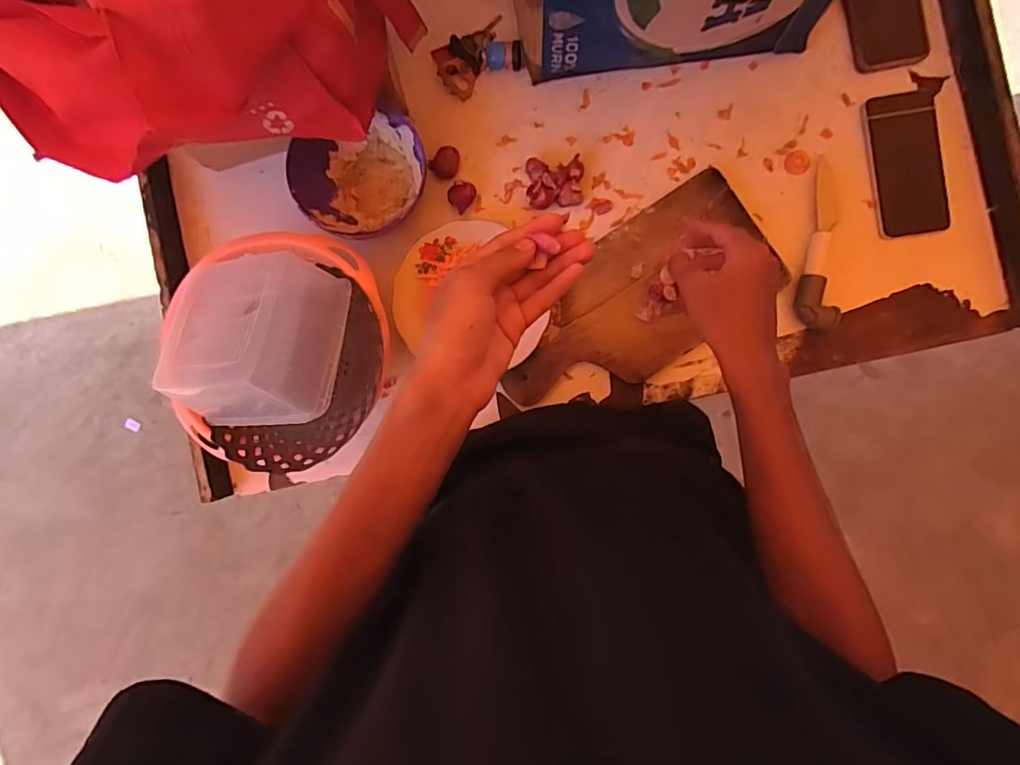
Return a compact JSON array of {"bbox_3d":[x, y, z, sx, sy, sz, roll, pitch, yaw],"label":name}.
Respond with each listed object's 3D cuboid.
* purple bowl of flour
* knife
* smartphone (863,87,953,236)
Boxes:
[{"bbox_3d":[-0.168,-0.232,0.615,0.148,0.071,0.134,-23,88,3],"label":"purple bowl of flour"},{"bbox_3d":[0.360,-0.159,0.606,0.047,0.020,0.197,7,90,3],"label":"knife"},{"bbox_3d":[0.458,-0.253,0.612,0.081,0.004,0.165,-7,89,3],"label":"smartphone"}]

